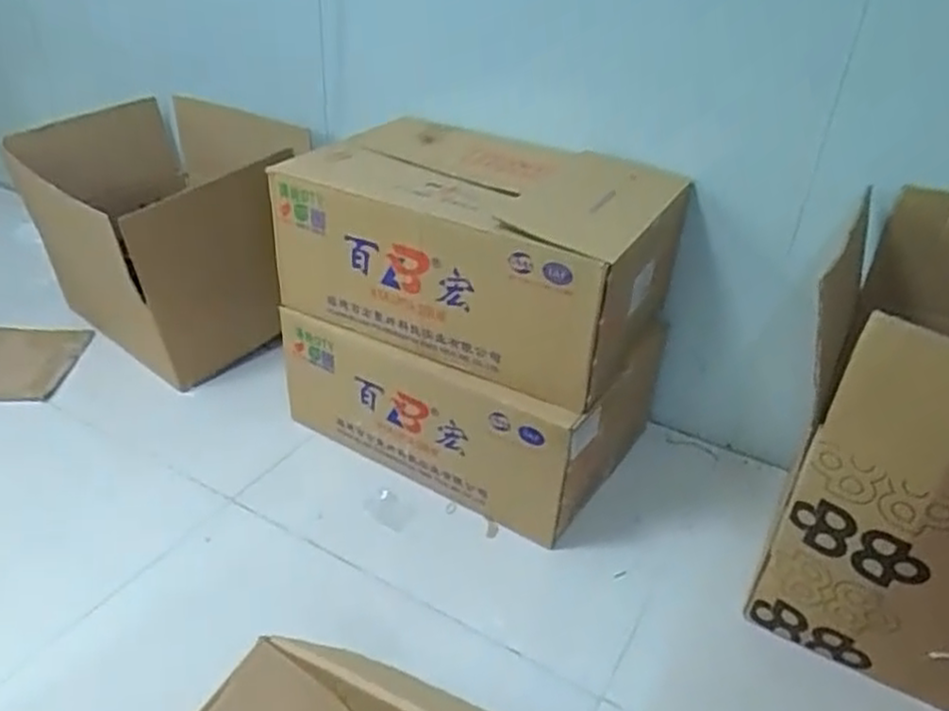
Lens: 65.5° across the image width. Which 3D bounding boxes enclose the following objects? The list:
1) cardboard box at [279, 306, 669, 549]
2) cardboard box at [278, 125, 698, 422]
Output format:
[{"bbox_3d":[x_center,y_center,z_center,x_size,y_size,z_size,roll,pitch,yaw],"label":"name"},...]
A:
[{"bbox_3d":[-0.022,0.060,1.570,0.714,0.292,0.389,20,37,24],"label":"cardboard box"},{"bbox_3d":[-0.008,-0.224,1.444,0.707,0.303,0.412,19,36,23],"label":"cardboard box"}]

